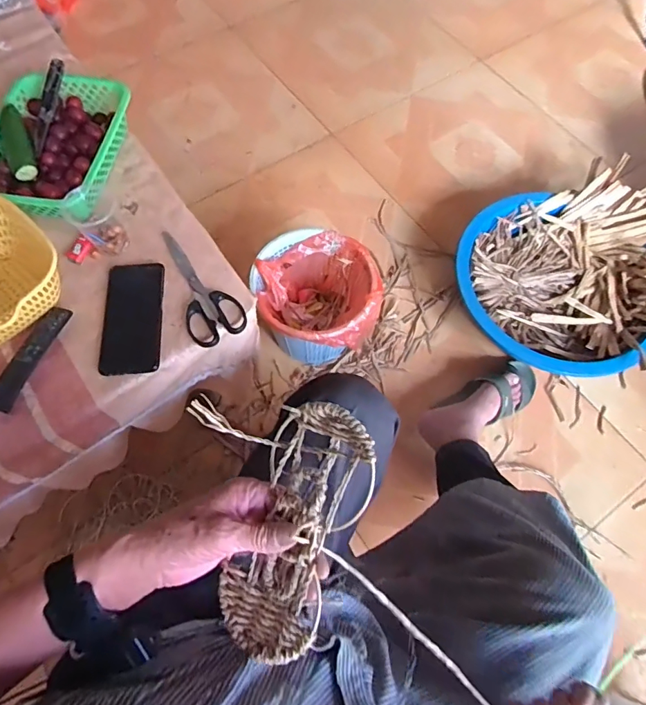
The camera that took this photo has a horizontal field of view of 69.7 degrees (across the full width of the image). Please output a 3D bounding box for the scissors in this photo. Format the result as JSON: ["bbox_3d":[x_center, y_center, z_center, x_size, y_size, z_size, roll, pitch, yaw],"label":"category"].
[{"bbox_3d":[-0.184,-0.090,0.646,0.076,0.013,0.194,-36,72,-15],"label":"scissors"}]

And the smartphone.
[{"bbox_3d":[-0.254,-0.050,0.622,0.074,0.013,0.166,-4,67,-2],"label":"smartphone"}]

